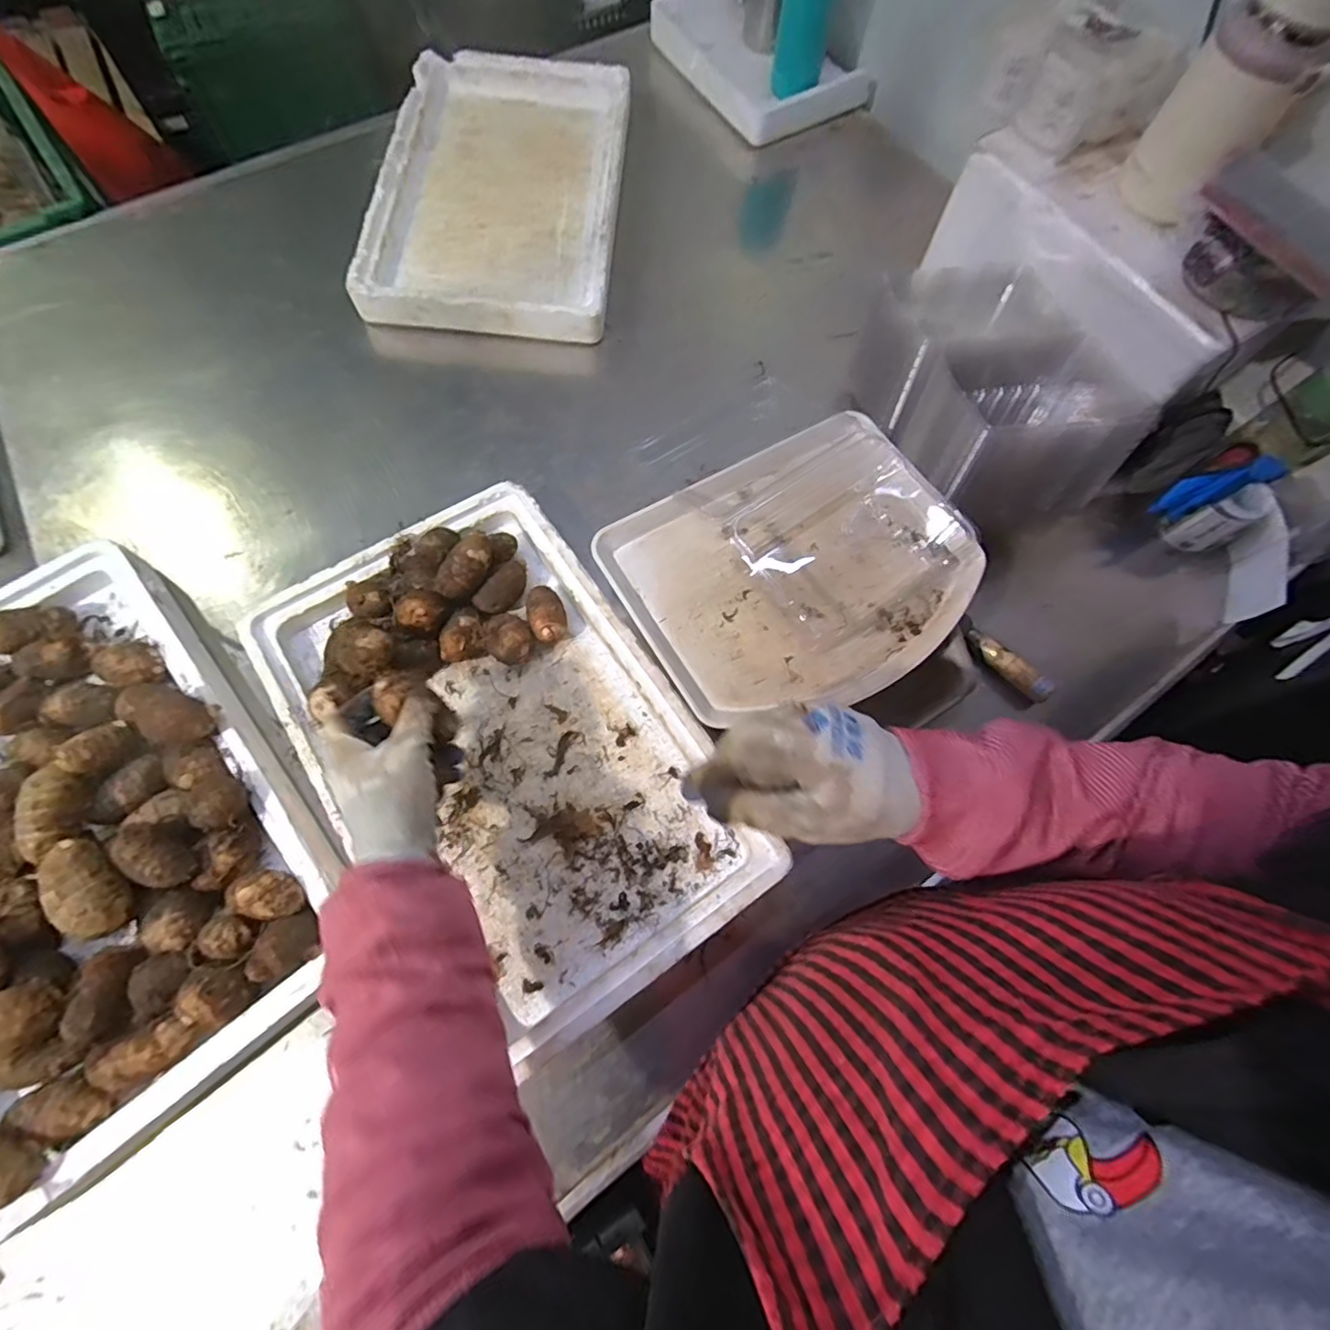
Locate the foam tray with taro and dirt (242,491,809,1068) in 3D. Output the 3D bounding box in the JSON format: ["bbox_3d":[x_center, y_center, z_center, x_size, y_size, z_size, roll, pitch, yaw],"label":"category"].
[{"bbox_3d":[-0.142,0.063,0.523,0.288,0.069,0.462,-32,73,-15],"label":"foam tray with taro and dirt"}]

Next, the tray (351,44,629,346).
[{"bbox_3d":[-0.213,-0.643,0.801,0.308,0.049,0.526,3,67,-1],"label":"tray"}]

